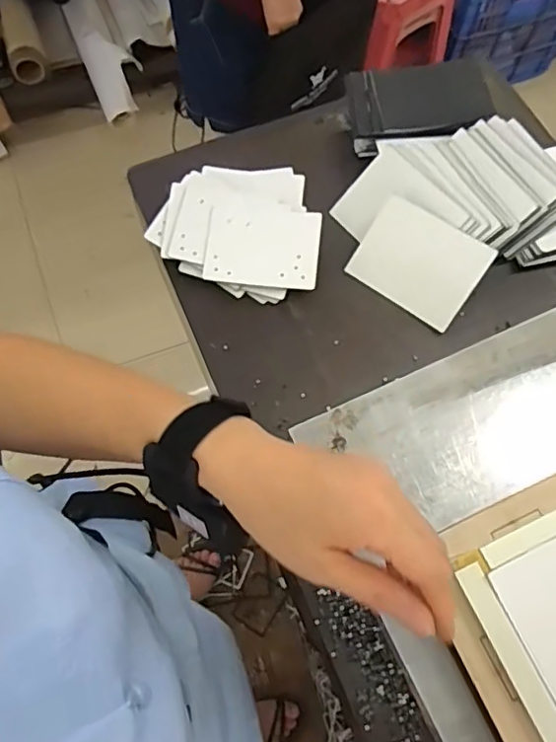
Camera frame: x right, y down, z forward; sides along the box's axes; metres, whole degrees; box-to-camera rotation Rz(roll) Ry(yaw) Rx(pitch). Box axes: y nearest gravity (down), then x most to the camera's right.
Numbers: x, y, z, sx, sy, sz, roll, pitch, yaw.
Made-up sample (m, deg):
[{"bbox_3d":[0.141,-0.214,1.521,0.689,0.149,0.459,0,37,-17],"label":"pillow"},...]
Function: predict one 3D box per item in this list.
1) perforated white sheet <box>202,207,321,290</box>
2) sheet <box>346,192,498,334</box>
[{"bbox_3d":[-0.014,-0.113,0.521,0.101,0.005,0.075,1,68,0],"label":"perforated white sheet"},{"bbox_3d":[0.126,-0.097,0.519,0.106,0.007,0.083,36,104,15],"label":"sheet"}]

